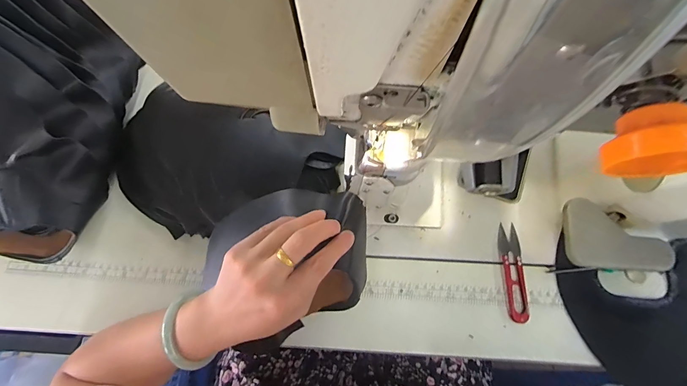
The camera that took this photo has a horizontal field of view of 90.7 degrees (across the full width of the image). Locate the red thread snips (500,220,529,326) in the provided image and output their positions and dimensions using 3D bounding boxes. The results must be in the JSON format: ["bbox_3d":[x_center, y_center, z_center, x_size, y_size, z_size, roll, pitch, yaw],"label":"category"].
[{"bbox_3d":[0.211,0.097,0.419,0.023,0.005,0.117,3,69,2],"label":"red thread snips"}]

